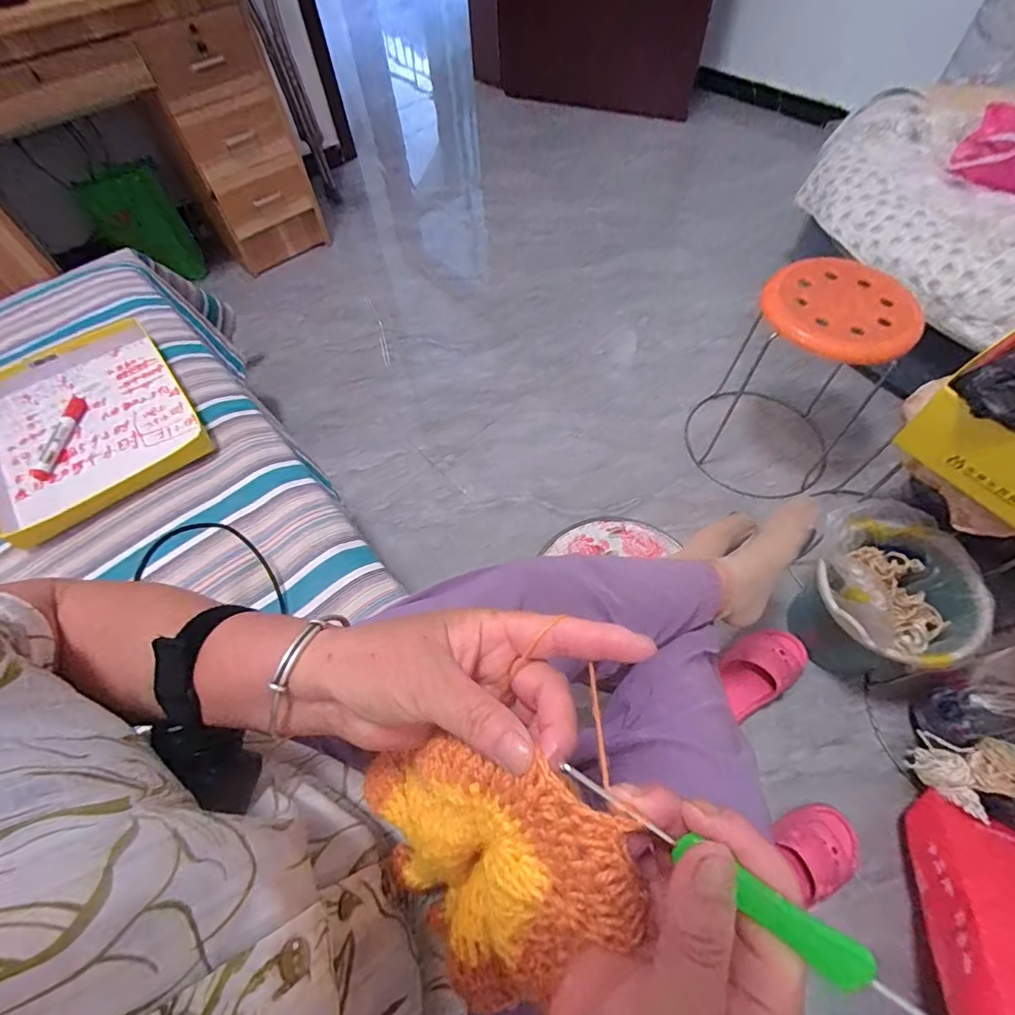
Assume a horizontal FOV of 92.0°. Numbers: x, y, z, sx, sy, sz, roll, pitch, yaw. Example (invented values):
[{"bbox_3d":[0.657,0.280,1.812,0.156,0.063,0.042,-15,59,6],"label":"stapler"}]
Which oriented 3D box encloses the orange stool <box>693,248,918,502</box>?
[{"bbox_3d":[0.670,-0.299,1.147,0.340,0.433,0.362,32,66,20],"label":"orange stool"}]

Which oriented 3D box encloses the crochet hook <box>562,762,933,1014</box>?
[{"bbox_3d":[0.084,0.132,0.163,0.147,0.010,0.011,31,61,12],"label":"crochet hook"}]

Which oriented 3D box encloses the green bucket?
[{"bbox_3d":[0.669,0.197,0.921,0.251,0.273,0.239,-1,59,2],"label":"green bucket"}]

